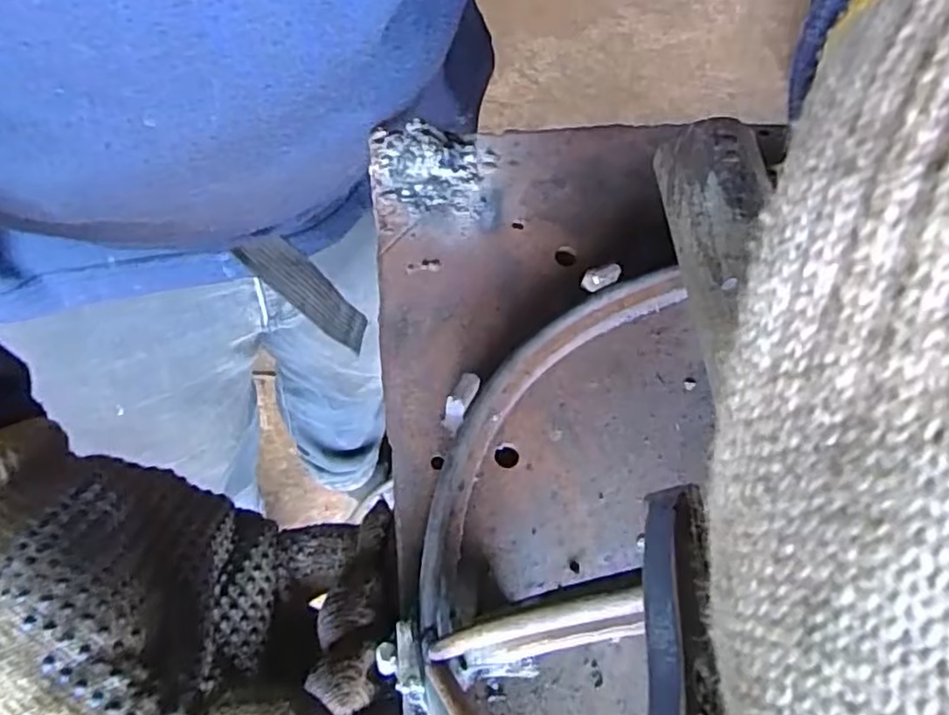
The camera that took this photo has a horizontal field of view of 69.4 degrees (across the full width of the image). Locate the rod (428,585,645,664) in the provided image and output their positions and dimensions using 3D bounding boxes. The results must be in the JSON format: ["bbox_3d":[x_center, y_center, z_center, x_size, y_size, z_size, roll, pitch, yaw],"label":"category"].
[{"bbox_3d":[0.011,0.055,0.137,0.009,0.065,0.008,6,61,-36],"label":"rod"}]

